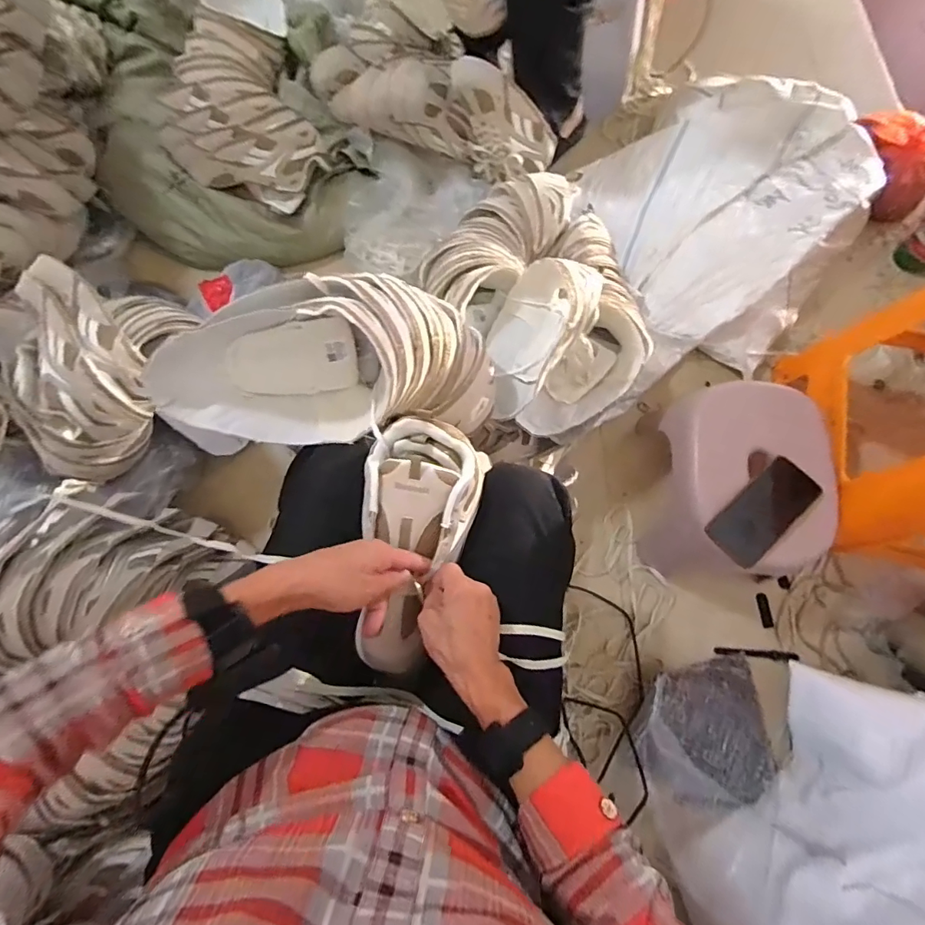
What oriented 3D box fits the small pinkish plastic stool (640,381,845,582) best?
[{"bbox_3d":[0.411,0.043,0.769,0.225,0.211,0.272,8,76,4],"label":"small pinkish plastic stool"}]

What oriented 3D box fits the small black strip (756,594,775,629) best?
[{"bbox_3d":[0.515,0.252,0.818,0.018,0.006,0.058,-11,76,-1],"label":"small black strip"}]

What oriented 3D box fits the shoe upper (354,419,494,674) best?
[{"bbox_3d":[-0.053,0.082,0.487,0.118,0.057,0.252,10,84,4],"label":"shoe upper"}]

